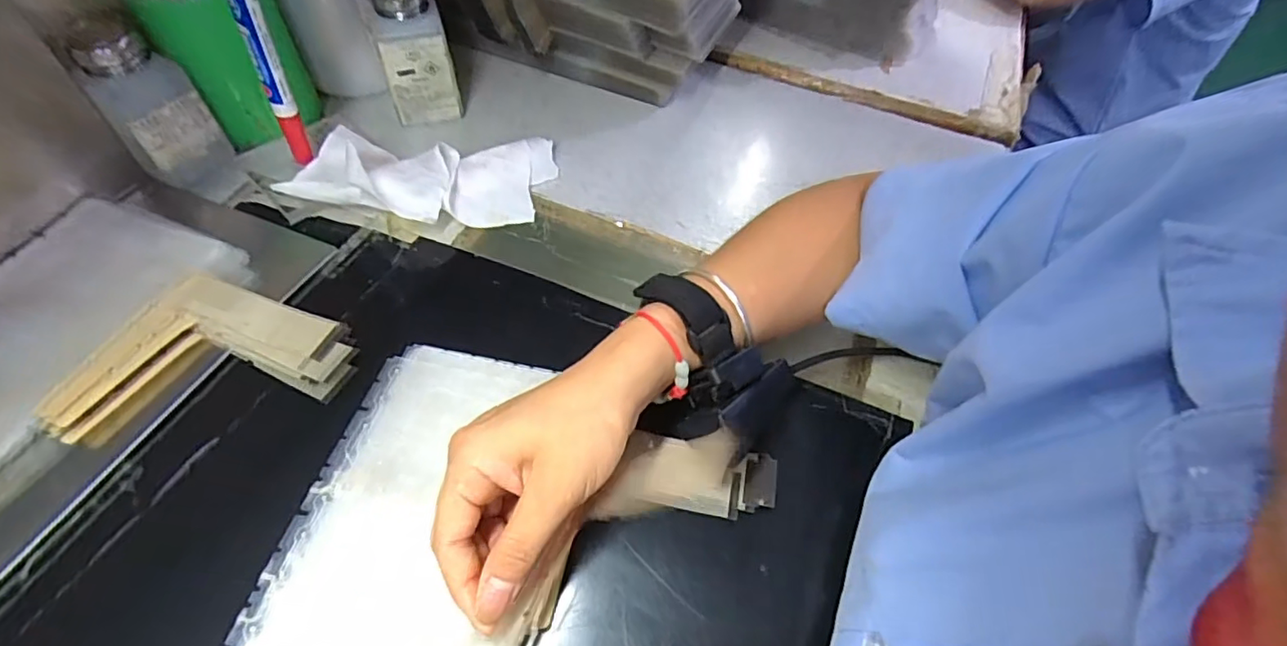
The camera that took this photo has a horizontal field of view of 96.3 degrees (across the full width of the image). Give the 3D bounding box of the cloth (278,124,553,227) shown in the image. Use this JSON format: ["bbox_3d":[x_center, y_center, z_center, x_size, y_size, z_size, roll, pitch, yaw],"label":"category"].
[{"bbox_3d":[-0.164,-0.106,0.426,0.197,0.041,0.094,-6,55,-10],"label":"cloth"}]

